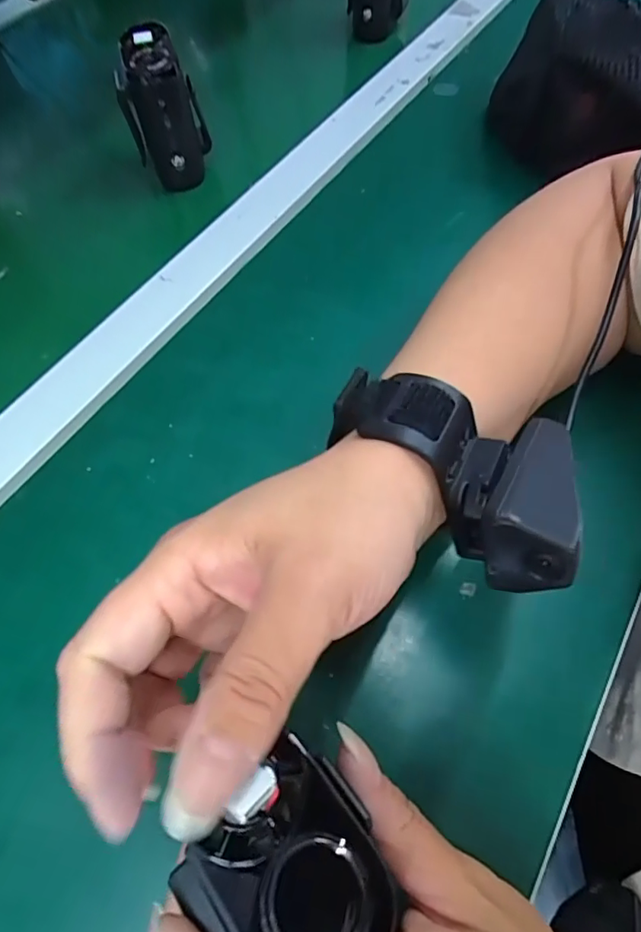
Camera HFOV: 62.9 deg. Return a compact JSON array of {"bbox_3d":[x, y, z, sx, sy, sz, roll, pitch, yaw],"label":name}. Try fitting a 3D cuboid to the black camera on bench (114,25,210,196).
[{"bbox_3d":[-0.116,-0.261,0.387,0.055,0.083,0.062,-15,62,-7],"label":"black camera on bench"}]

